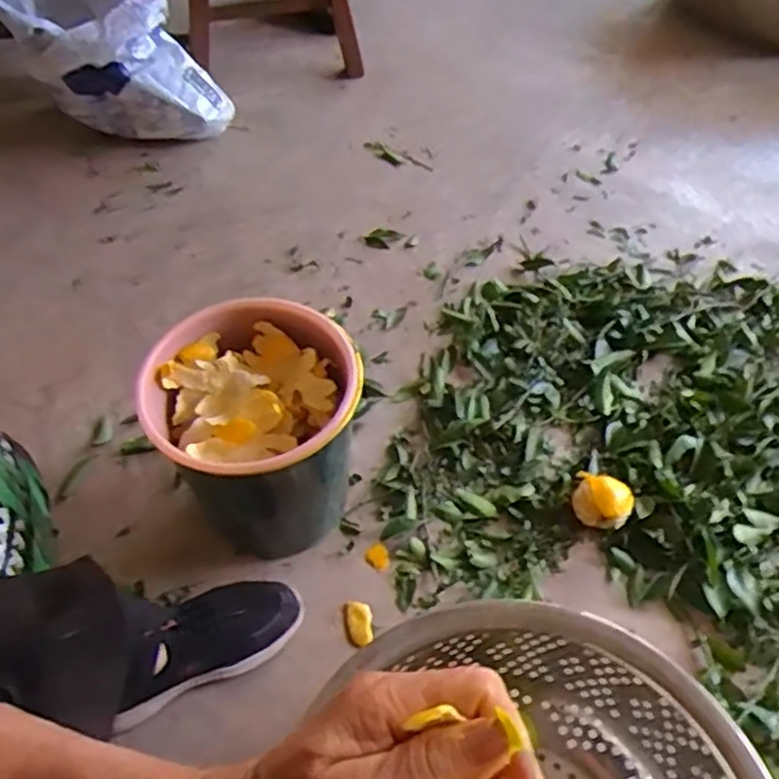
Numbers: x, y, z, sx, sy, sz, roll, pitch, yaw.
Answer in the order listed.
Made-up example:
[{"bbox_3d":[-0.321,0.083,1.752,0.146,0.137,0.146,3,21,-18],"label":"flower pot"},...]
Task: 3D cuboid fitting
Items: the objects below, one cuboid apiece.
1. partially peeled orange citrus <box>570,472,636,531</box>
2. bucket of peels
[{"bbox_3d":[0.261,0.136,0.874,0.068,0.051,0.069,0,51,1],"label":"partially peeled orange citrus"},{"bbox_3d":[-0.139,0.059,0.806,0.207,0.248,0.206,0,51,1],"label":"bucket of peels"}]

